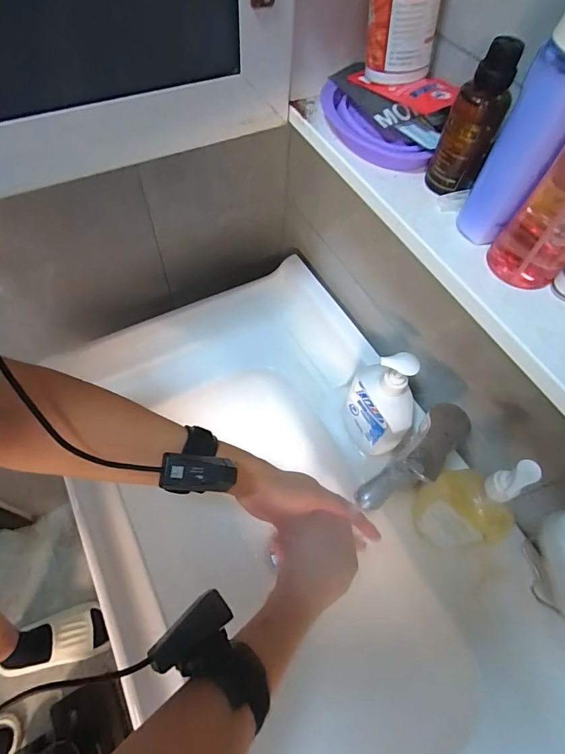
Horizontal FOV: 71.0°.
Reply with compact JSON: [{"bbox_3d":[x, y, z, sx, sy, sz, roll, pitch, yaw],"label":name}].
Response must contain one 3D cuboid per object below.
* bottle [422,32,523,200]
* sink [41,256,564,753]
[{"bbox_3d":[0.133,-0.174,0.280,0.036,0.096,0.037,25,61,11],"label":"bottle"},{"bbox_3d":[0.011,0.220,0.520,0.456,0.121,0.798,-24,63,-16],"label":"sink"}]

